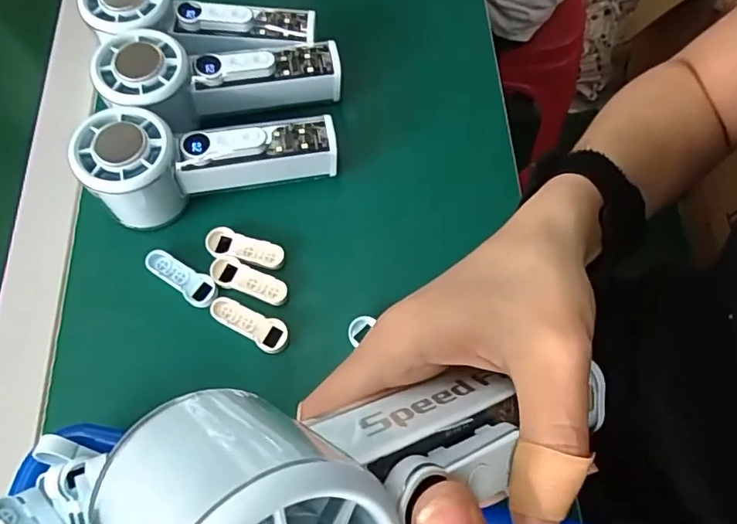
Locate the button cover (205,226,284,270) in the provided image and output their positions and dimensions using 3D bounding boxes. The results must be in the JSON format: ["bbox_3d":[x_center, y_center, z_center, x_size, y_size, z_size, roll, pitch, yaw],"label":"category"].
[{"bbox_3d":[-0.079,-0.007,0.343,0.051,0.006,0.019,18,70,9],"label":"button cover"}]

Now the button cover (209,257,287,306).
[{"bbox_3d":[-0.074,0.012,0.337,0.051,0.005,0.017,20,70,10],"label":"button cover"}]

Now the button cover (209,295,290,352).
[{"bbox_3d":[-0.072,0.037,0.326,0.050,0.005,0.018,25,71,11],"label":"button cover"}]

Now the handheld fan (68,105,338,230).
[{"bbox_3d":[-0.096,-0.068,0.337,0.147,0.057,0.053,-15,68,-4],"label":"handheld fan"}]

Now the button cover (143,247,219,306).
[{"bbox_3d":[-0.117,0.010,0.338,0.052,0.006,0.018,30,72,13],"label":"button cover"}]

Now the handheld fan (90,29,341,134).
[{"bbox_3d":[-0.096,-0.117,0.360,0.153,0.049,0.054,-6,67,-16],"label":"handheld fan"}]

